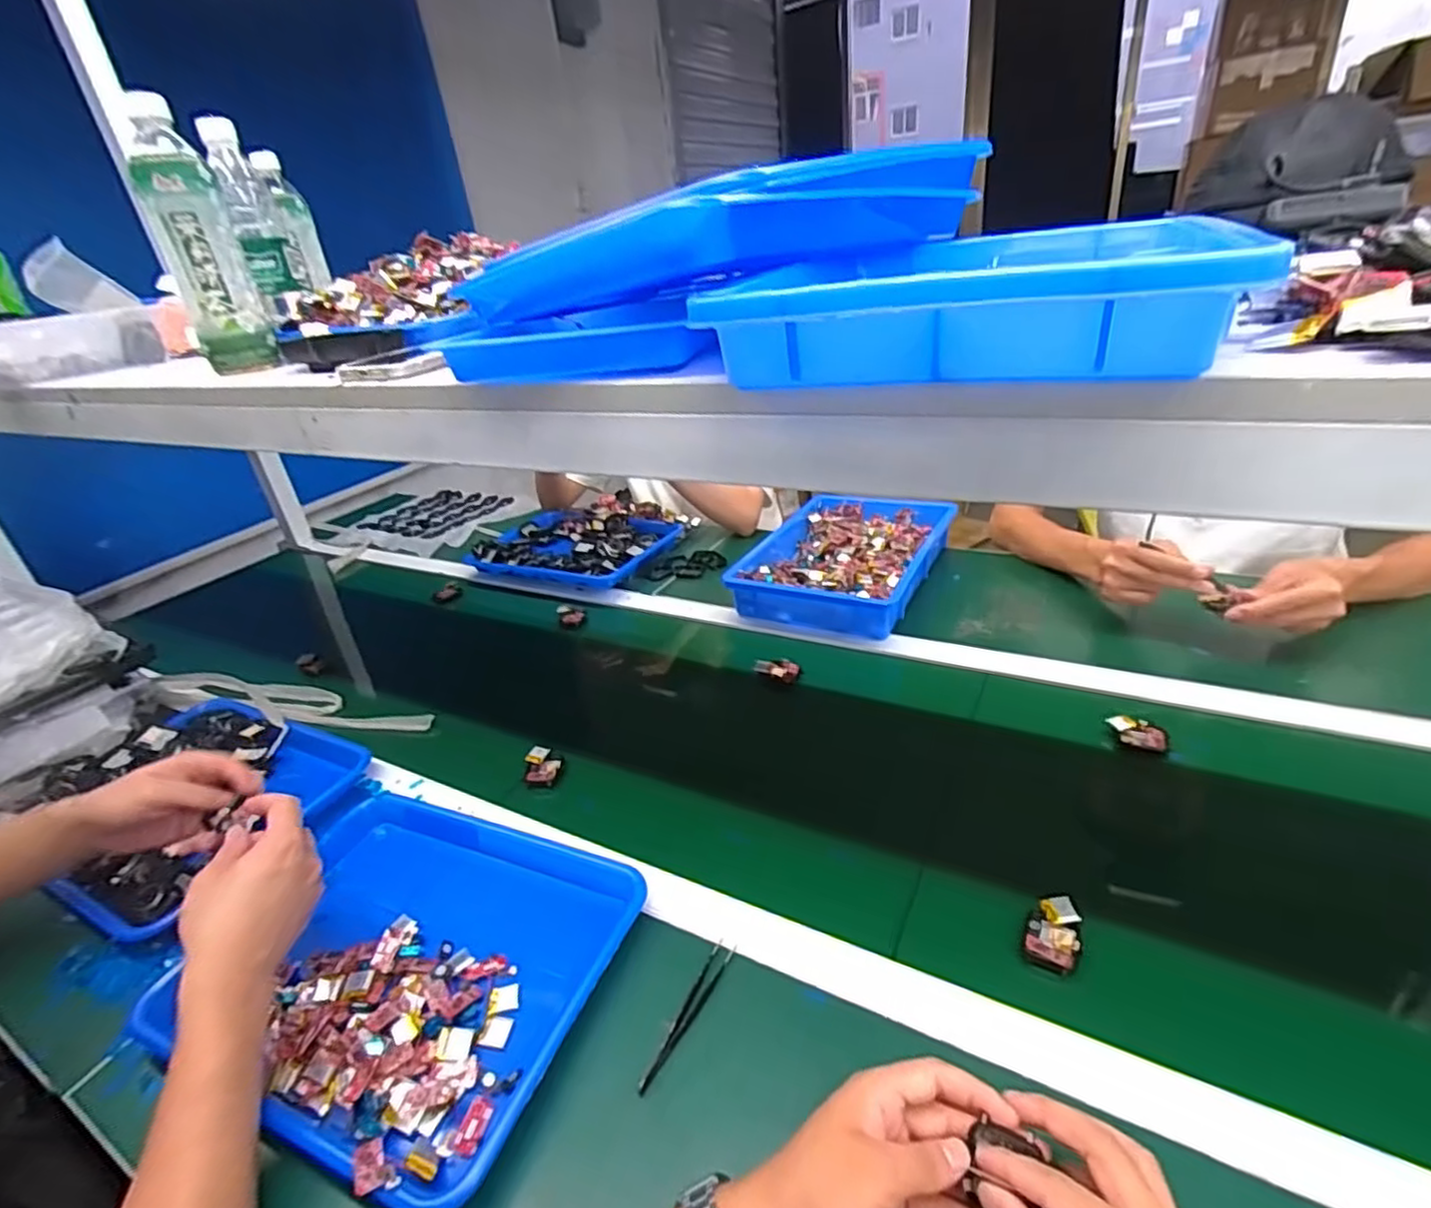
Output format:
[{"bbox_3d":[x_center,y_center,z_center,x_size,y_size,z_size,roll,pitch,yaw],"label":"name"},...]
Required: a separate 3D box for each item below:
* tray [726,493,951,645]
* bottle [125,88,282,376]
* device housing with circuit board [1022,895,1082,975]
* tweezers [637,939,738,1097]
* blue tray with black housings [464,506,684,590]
[{"bbox_3d":[0.195,-0.075,1.015,0.254,0.050,0.344,8,32,26],"label":"tray"},{"bbox_3d":[-0.471,-0.325,0.622,0.062,0.208,0.057,-23,32,-26],"label":"bottle"},{"bbox_3d":[0.250,0.243,0.506,0.034,0.013,0.057,9,33,27],"label":"device housing with circuit board"},{"bbox_3d":[-0.020,0.291,0.488,0.016,0.004,0.116,11,33,30],"label":"tweezers"},{"bbox_3d":[-0.251,-0.103,1.229,0.325,0.043,0.241,7,32,25],"label":"blue tray with black housings"}]

